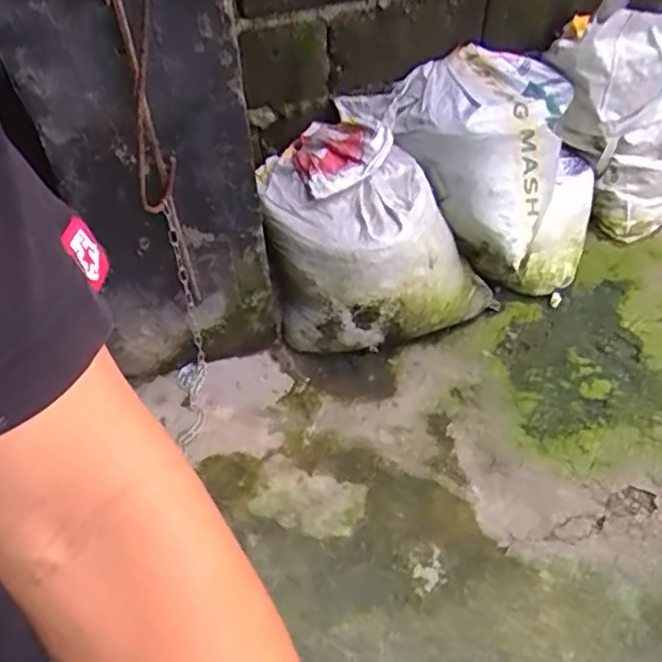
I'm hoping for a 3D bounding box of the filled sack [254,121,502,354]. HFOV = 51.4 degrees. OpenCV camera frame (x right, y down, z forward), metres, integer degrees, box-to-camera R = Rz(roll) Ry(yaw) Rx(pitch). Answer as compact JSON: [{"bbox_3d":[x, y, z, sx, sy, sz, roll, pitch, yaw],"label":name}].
[{"bbox_3d":[0.123,-0.248,1.691,0.539,0.367,0.483,-7,52,-3],"label":"filled sack"}]

